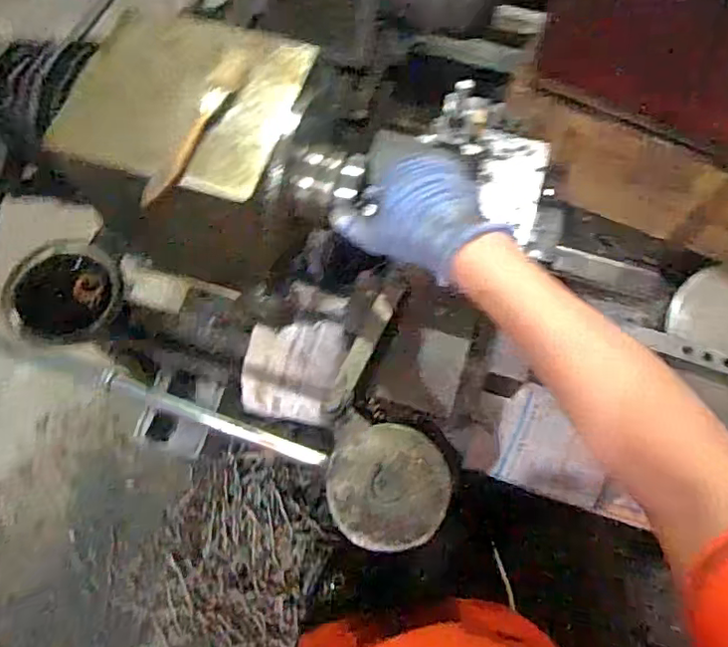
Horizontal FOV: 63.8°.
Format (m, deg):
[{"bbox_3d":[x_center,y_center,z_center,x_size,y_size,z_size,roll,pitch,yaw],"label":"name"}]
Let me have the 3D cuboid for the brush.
[{"bbox_3d":[-0.129,-0.153,0.451,0.020,0.007,0.155,20,69,7],"label":"brush"}]

